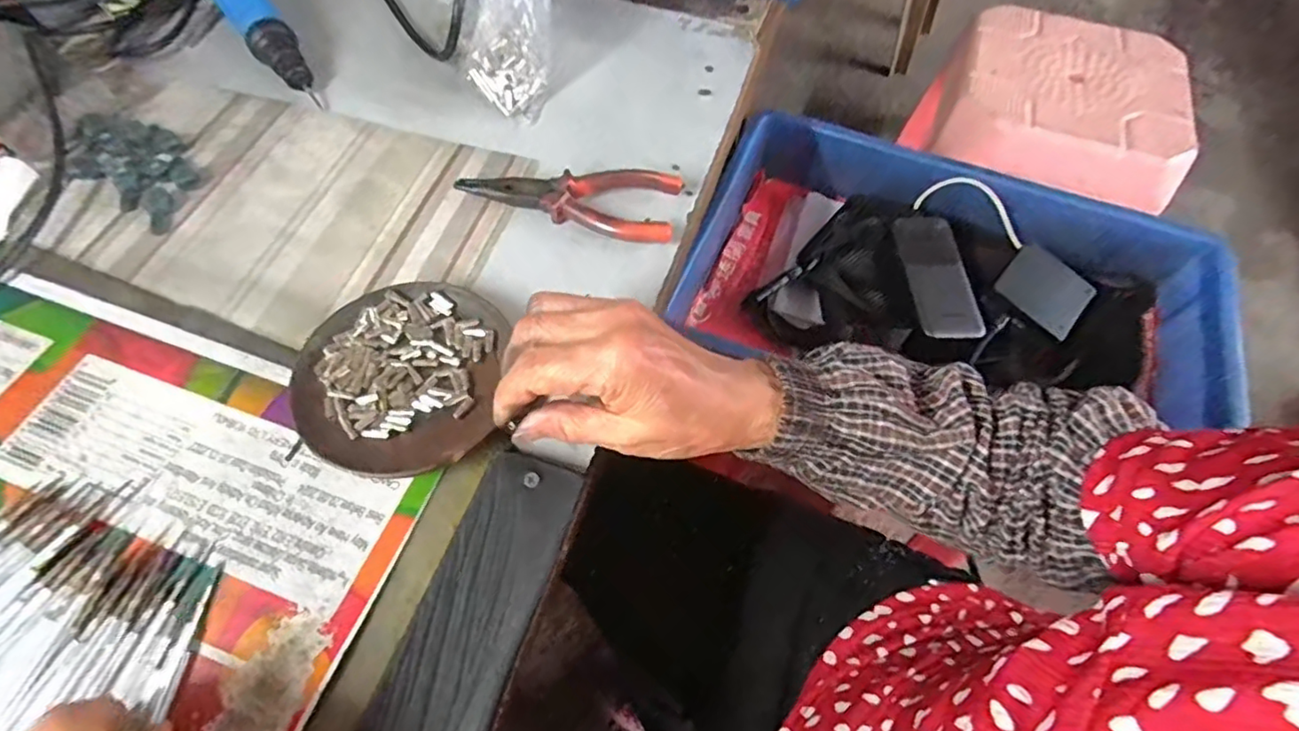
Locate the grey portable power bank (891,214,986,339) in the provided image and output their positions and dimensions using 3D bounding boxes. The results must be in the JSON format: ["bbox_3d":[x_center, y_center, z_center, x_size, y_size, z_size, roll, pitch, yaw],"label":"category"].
[{"bbox_3d":[0.250,-0.080,0.524,0.052,0.014,0.129,-4,60,-4],"label":"grey portable power bank"}]

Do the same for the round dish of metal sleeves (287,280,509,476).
[{"bbox_3d":[-0.134,0.006,0.325,0.101,0.021,0.113,1,61,-4],"label":"round dish of metal sleeves"}]

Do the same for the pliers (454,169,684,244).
[{"bbox_3d":[-0.053,-0.111,0.398,0.142,0.022,0.052,12,61,2],"label":"pliers"}]

